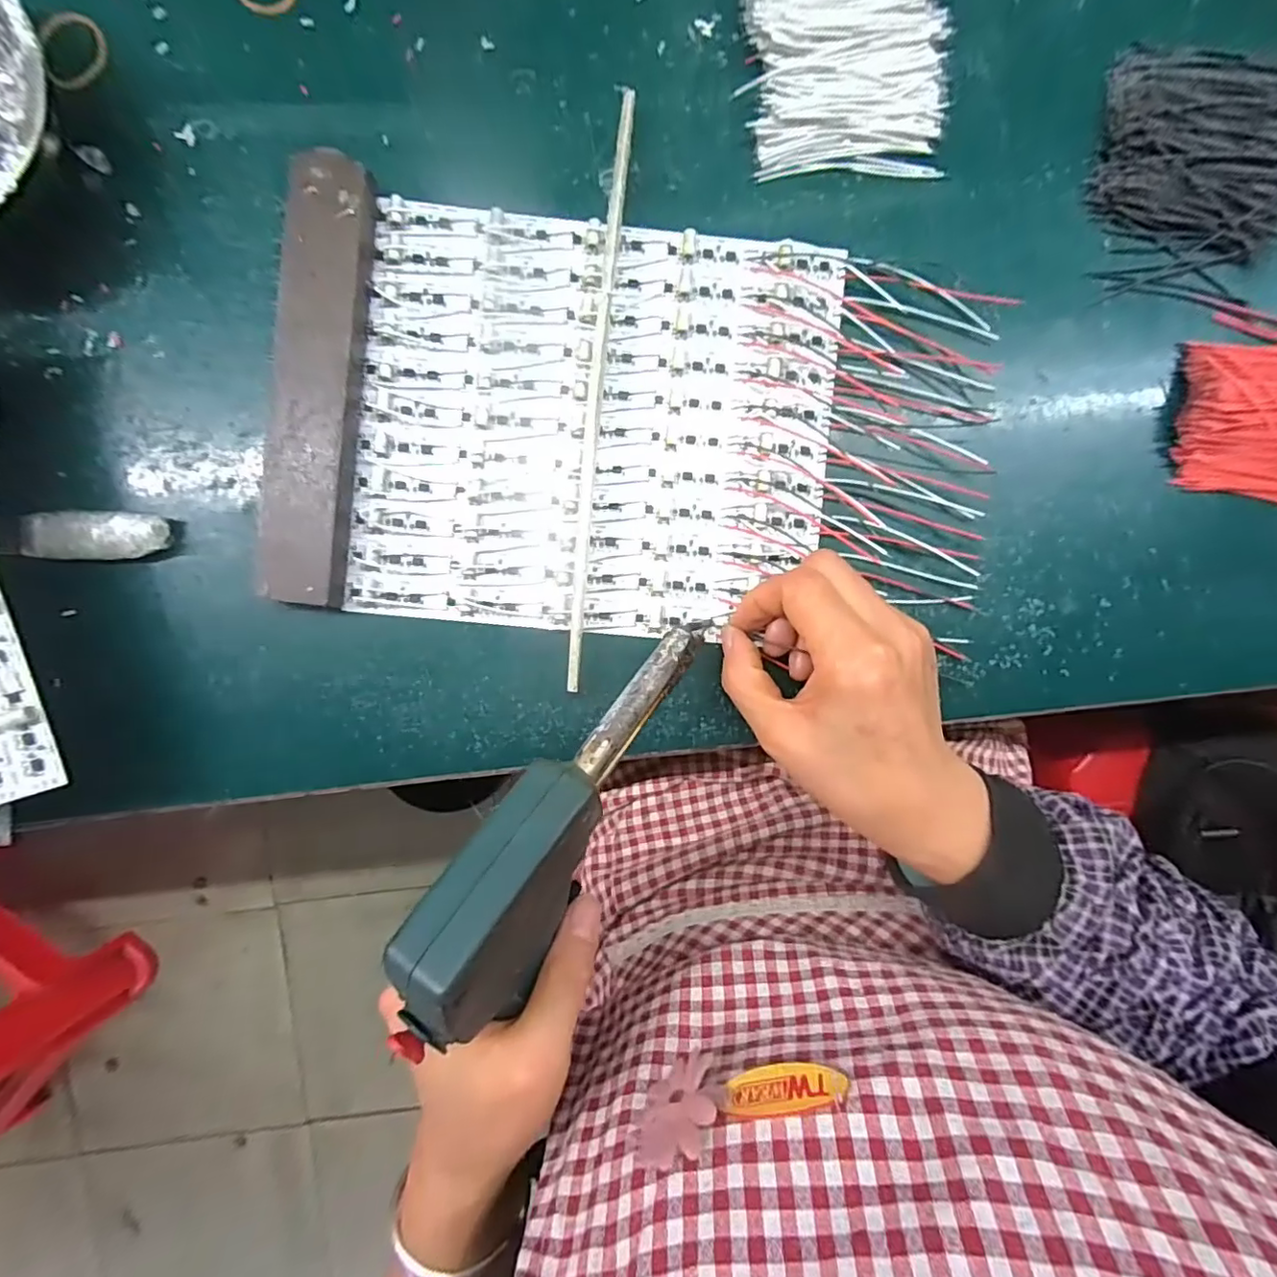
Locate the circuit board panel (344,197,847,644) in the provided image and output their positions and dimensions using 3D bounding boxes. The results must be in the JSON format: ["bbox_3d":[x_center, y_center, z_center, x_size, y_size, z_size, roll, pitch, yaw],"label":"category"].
[{"bbox_3d":[-0.019,-0.102,0.275,0.223,0.010,0.193,5,92,-2],"label":"circuit board panel"}]

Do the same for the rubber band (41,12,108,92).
[{"bbox_3d":[-0.257,-0.268,0.258,0.026,0.006,0.032,43,90,-3],"label":"rubber band"}]

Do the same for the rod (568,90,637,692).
[{"bbox_3d":[-0.020,-0.115,0.272,0.009,0.013,0.276,6,92,-2],"label":"rod"}]

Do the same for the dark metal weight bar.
[{"bbox_3d":[-0.149,-0.116,0.264,0.037,0.017,0.198,6,92,-2],"label":"dark metal weight bar"}]

